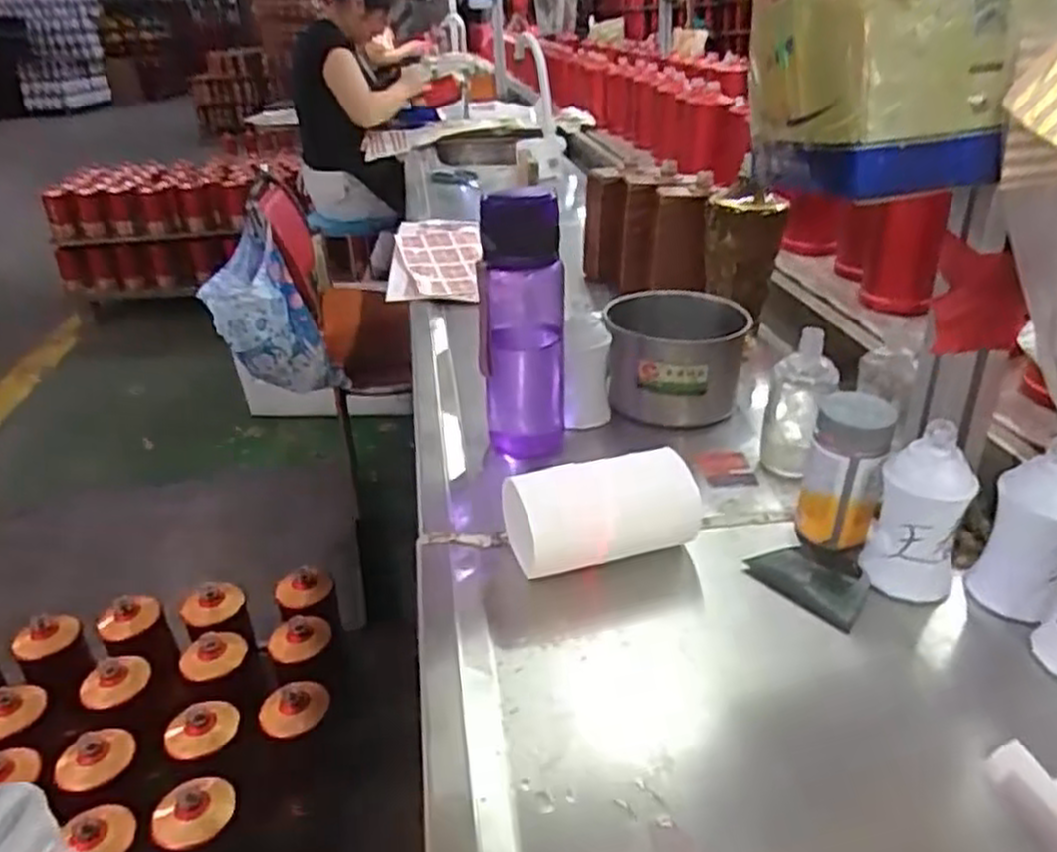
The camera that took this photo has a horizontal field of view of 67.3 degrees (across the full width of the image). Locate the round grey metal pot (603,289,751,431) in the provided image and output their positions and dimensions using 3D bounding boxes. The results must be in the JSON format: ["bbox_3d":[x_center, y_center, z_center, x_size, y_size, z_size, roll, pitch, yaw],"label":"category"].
[{"bbox_3d":[0.145,-0.067,0.786,0.125,0.092,0.127,-2,28,1],"label":"round grey metal pot"}]

